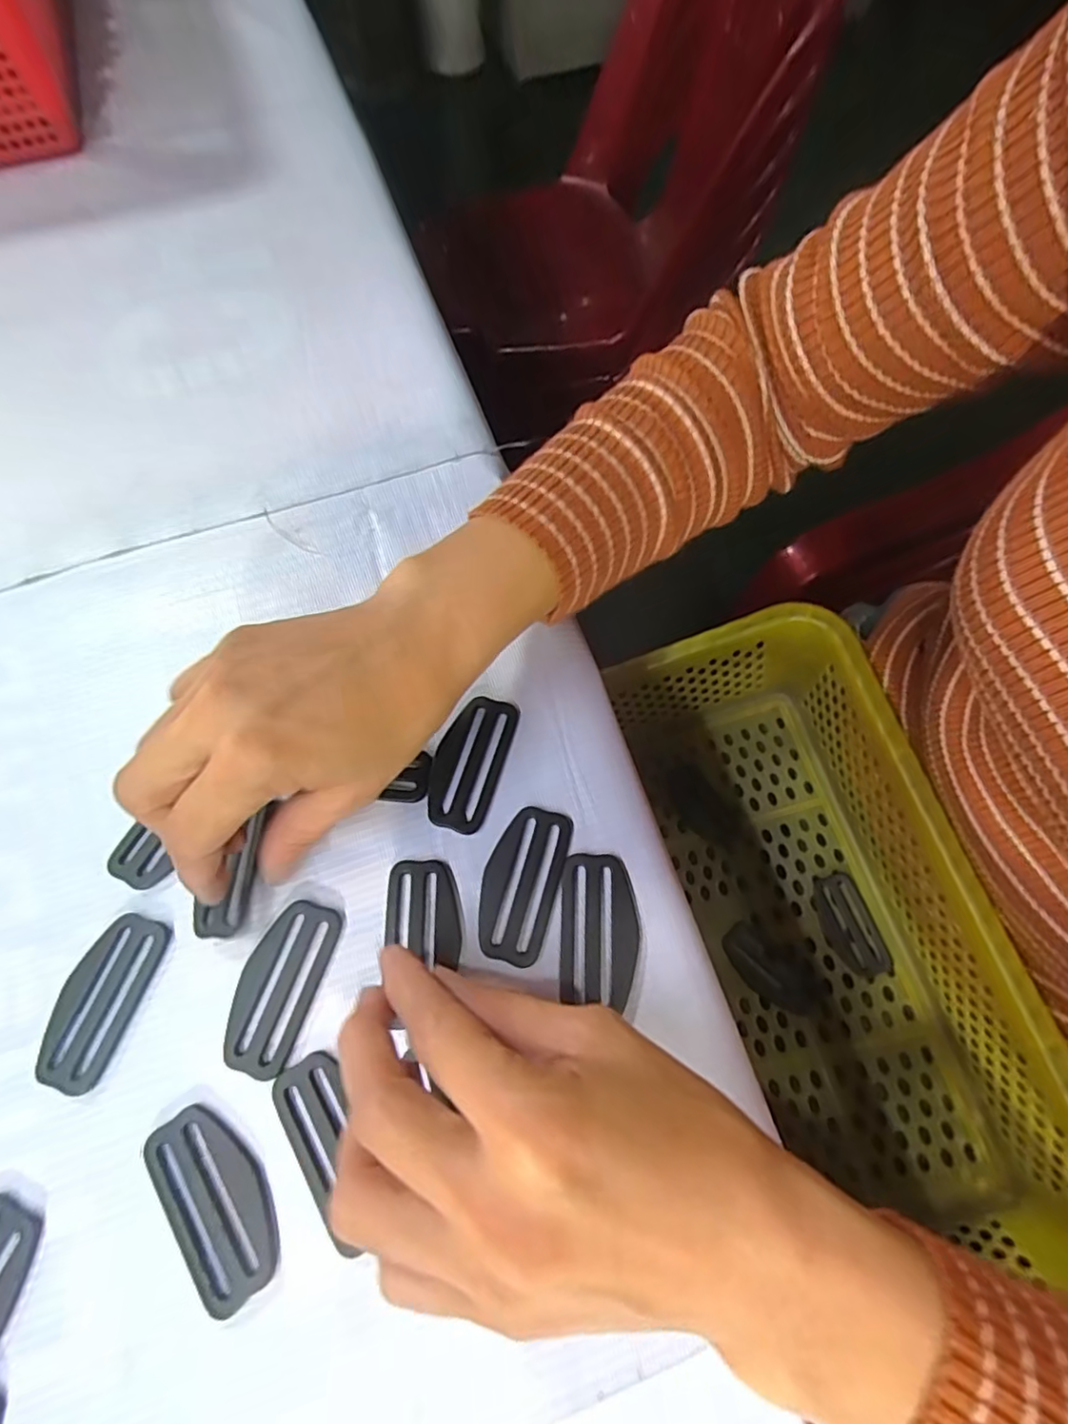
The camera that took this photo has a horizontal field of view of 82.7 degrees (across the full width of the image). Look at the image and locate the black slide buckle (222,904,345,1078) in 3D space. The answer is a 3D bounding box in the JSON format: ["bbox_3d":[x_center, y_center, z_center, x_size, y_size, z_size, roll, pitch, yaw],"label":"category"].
[{"bbox_3d":[-0.095,0.101,0.226,0.027,0.004,0.059,16,69,8],"label":"black slide buckle"}]

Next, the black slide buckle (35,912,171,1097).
[{"bbox_3d":[-0.162,0.105,0.225,0.030,0.004,0.059,17,69,8],"label":"black slide buckle"}]

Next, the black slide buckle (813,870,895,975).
[{"bbox_3d":[0.192,0.130,0.371,0.030,0.004,0.059,-24,66,9],"label":"black slide buckle"}]

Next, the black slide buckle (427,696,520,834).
[{"bbox_3d":[-0.028,0.021,0.259,0.029,0.004,0.058,16,69,8],"label":"black slide buckle"}]

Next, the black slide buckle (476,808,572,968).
[{"bbox_3d":[-0.005,0.066,0.237,0.028,0.004,0.059,15,69,8],"label":"black slide buckle"}]

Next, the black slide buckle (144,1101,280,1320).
[{"bbox_3d":[-0.106,0.161,0.200,0.030,0.004,0.059,-36,71,-12],"label":"black slide buckle"}]

